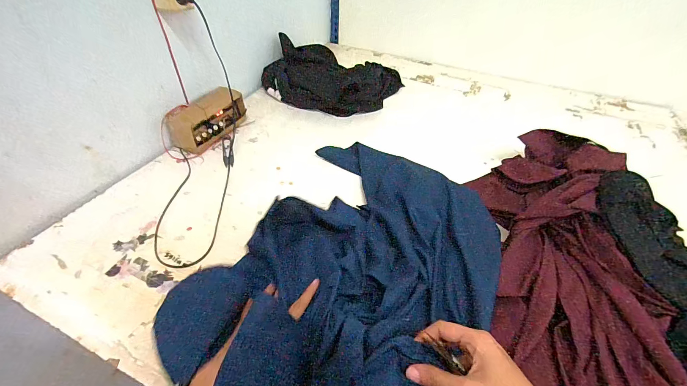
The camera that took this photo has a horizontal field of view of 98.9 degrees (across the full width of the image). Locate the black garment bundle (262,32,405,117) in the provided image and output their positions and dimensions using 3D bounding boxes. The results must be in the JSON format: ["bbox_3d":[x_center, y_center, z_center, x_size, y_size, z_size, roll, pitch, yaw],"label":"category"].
[{"bbox_3d":[-0.035,-0.366,0.912,0.390,0.108,0.281,17,47,12],"label":"black garment bundle"}]

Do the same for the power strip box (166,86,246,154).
[{"bbox_3d":[-0.327,-0.187,0.718,0.075,0.095,0.182,21,48,16],"label":"power strip box"}]

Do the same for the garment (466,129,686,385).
[{"bbox_3d":[0.349,0.116,0.452,0.234,0.102,0.641,13,46,8],"label":"garment"}]

